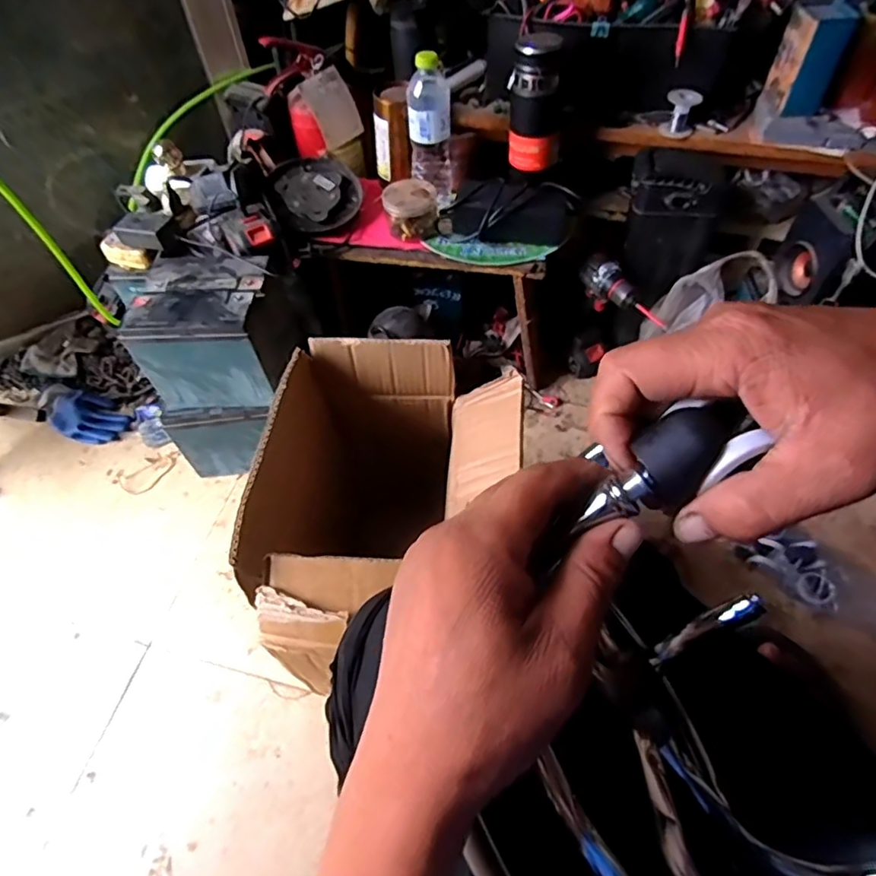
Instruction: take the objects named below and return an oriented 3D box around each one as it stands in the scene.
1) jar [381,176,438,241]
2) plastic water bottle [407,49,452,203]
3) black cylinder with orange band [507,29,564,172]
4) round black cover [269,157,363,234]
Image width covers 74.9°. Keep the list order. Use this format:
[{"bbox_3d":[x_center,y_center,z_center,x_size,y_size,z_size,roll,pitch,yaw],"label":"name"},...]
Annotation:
[{"bbox_3d":[-0.043,-0.366,0.914,0.085,0.059,0.074,-3,55,2],"label":"jar"},{"bbox_3d":[-0.011,-0.475,0.888,0.068,0.204,0.058,-3,55,2],"label":"plastic water bottle"},{"bbox_3d":[0.147,-0.503,0.857,0.074,0.160,0.072,6,56,7],"label":"black cylinder with orange band"},{"bbox_3d":[-0.205,-0.413,0.959,0.152,0.036,0.183,-11,55,-4],"label":"round black cover"}]

